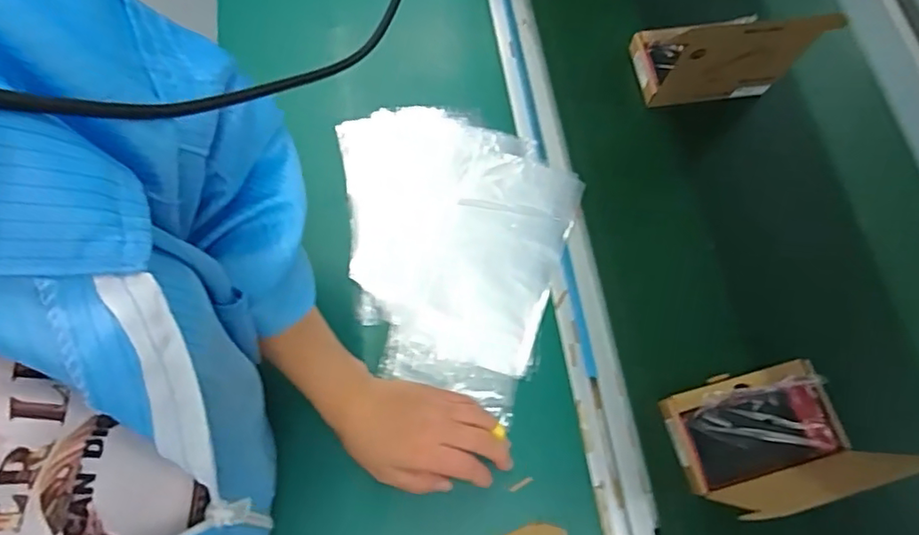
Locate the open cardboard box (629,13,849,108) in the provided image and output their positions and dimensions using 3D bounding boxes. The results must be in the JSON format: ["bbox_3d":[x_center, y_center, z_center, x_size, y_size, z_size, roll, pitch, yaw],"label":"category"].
[{"bbox_3d":[0.260,-0.226,0.582,0.136,0.121,0.079,-1,70,-1],"label":"open cardboard box"}]

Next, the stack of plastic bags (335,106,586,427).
[{"bbox_3d":[-0.021,-0.029,0.561,0.229,0.009,0.261,18,69,5],"label":"stack of plastic bags"}]

